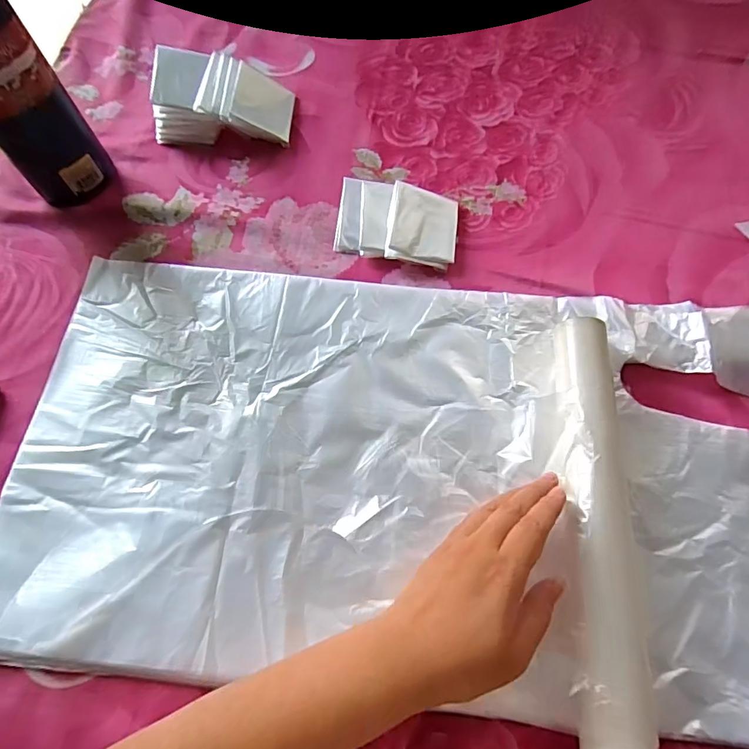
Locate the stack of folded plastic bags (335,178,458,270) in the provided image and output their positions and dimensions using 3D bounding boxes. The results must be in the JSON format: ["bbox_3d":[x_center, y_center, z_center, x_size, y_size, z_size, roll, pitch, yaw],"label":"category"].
[{"bbox_3d":[0.021,-0.145,0.430,0.115,0.017,0.080,10,66,6],"label":"stack of folded plastic bags"}]

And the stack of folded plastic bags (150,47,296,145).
[{"bbox_3d":[-0.159,-0.293,0.485,0.139,0.053,0.090,7,66,5],"label":"stack of folded plastic bags"}]

